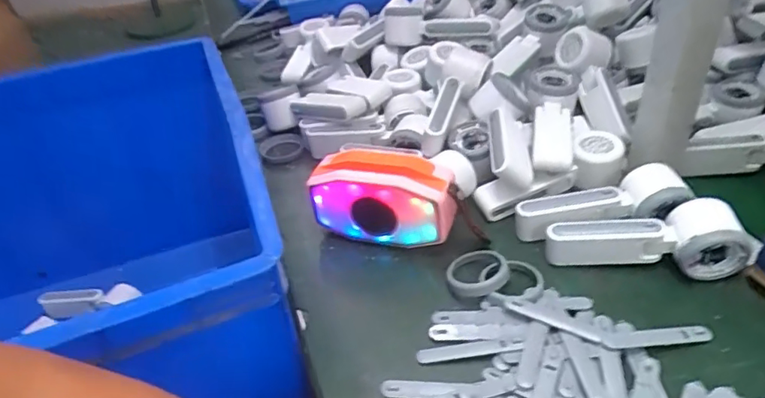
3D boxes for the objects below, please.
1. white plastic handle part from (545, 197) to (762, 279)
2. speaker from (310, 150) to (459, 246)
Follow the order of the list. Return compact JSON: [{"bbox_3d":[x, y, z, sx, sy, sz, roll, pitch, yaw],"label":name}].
[{"bbox_3d":[0.245,0.037,0.511,0.172,0.058,0.049,1,38,8],"label":"white plastic handle part"},{"bbox_3d":[0.000,0.007,0.557,0.146,0.099,0.050,6,39,15],"label":"speaker"}]

